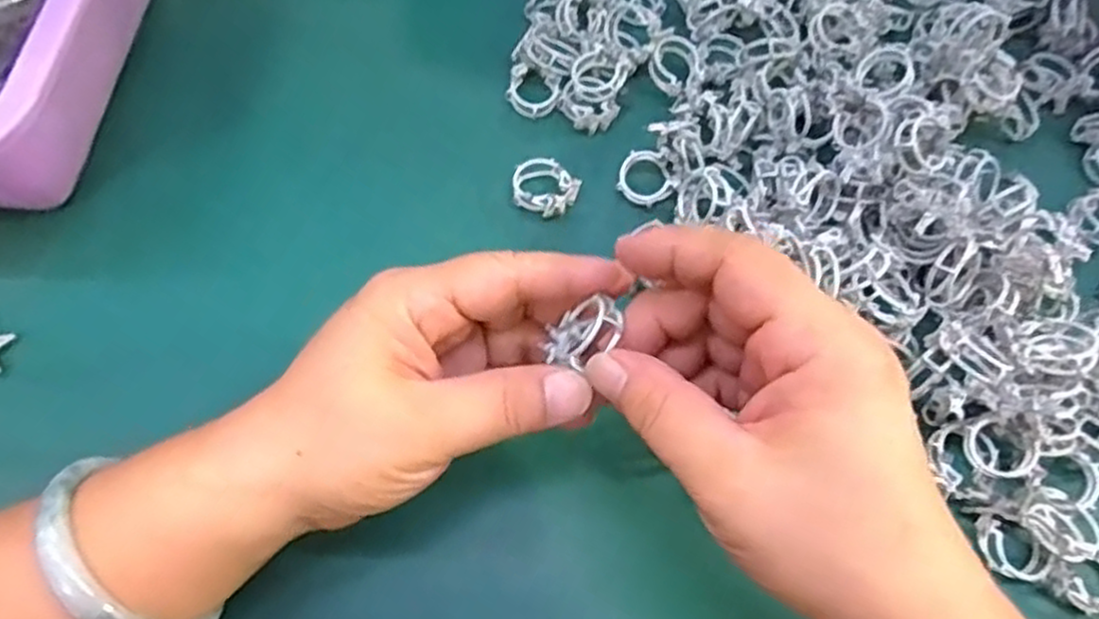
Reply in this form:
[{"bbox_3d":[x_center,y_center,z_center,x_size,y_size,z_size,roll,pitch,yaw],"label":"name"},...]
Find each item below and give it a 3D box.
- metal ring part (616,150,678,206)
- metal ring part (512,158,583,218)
[{"bbox_3d":[0.046,-0.061,0.337,0.027,0.007,0.025,30,69,9],"label":"metal ring part"},{"bbox_3d":[-0.002,-0.057,0.334,0.031,0.010,0.025,32,69,10],"label":"metal ring part"}]

